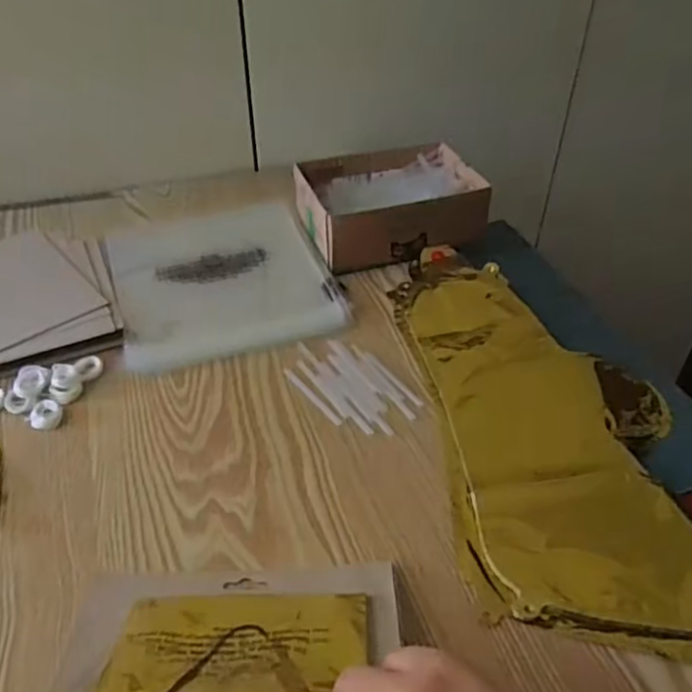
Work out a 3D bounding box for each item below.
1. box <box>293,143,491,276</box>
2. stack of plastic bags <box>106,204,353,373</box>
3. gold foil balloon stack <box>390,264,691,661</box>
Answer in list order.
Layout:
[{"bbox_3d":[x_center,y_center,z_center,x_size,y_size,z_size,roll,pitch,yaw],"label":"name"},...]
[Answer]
[{"bbox_3d":[0.048,-0.155,0.725,0.188,0.067,0.141,-10,43,-12],"label":"box"},{"bbox_3d":[-0.124,-0.070,0.664,0.203,0.019,0.208,-14,44,-15],"label":"stack of plastic bags"},{"bbox_3d":[0.167,0.069,0.539,0.194,0.033,0.396,-4,42,-4],"label":"gold foil balloon stack"}]

